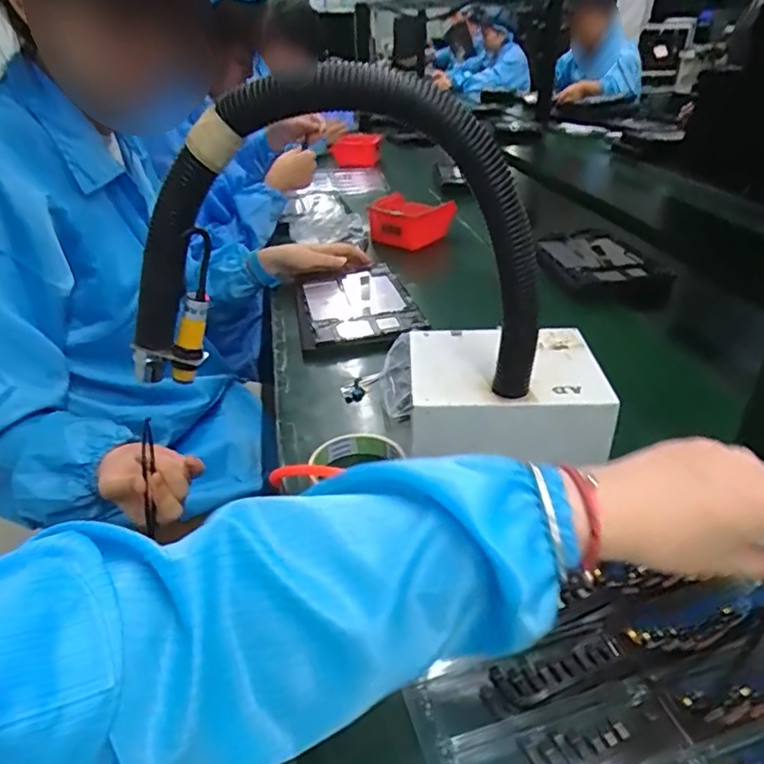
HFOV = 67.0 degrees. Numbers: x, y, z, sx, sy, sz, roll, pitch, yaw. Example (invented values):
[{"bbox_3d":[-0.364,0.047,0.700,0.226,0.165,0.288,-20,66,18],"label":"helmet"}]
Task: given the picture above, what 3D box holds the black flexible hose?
[{"bbox_3d":[-0.037,-0.087,0.382,0.283,0.212,0.067,7,33,10],"label":"black flexible hose"}]

